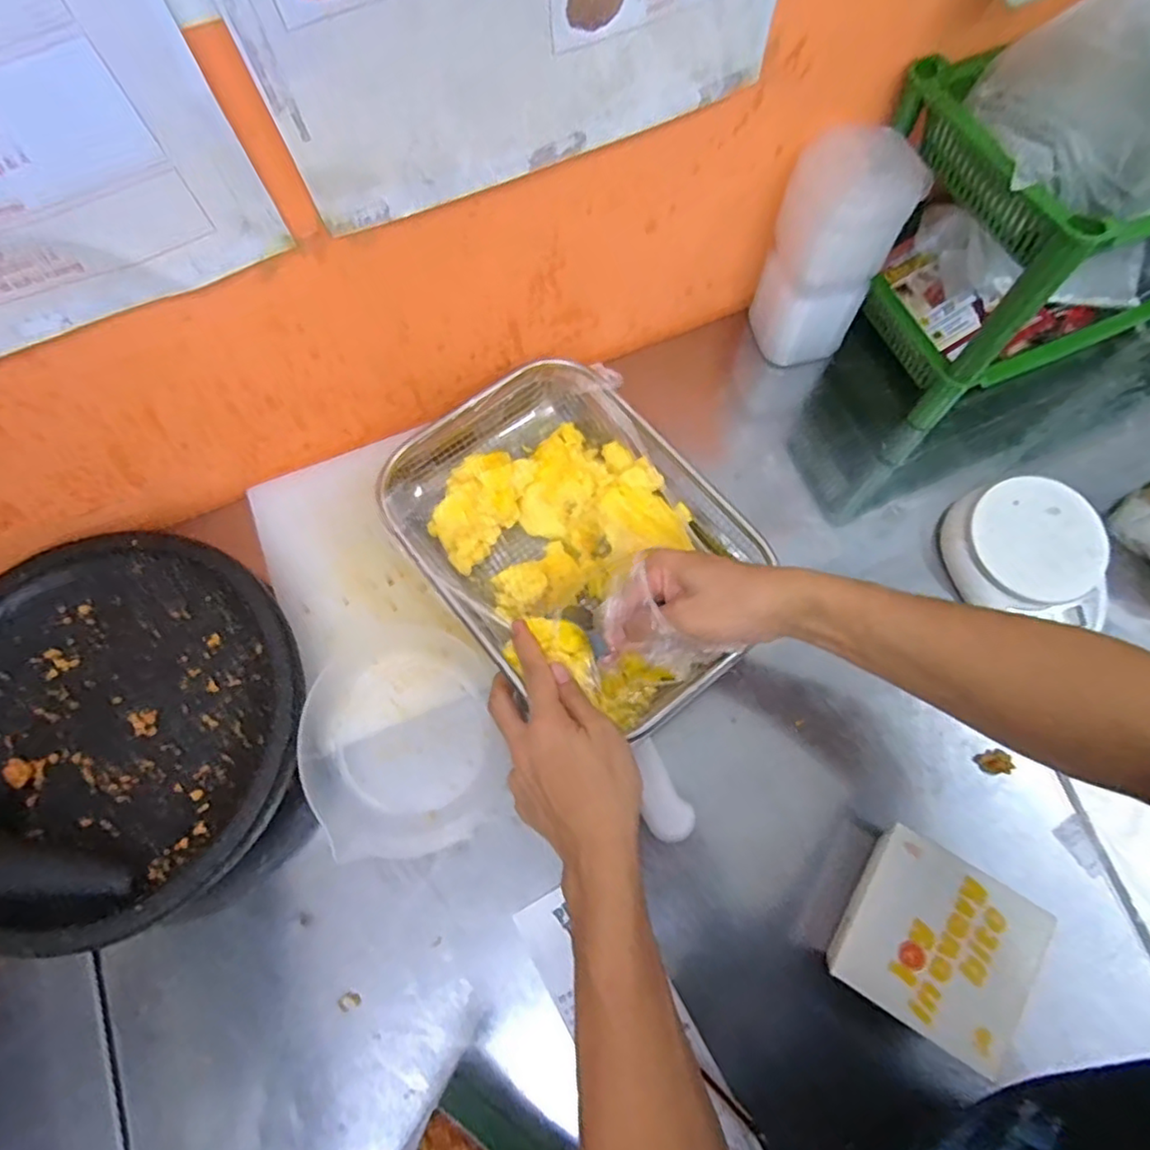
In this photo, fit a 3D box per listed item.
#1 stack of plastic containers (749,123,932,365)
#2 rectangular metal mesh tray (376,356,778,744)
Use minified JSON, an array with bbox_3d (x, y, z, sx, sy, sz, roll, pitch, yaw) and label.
[{"bbox_3d":[0.217,-0.275,0.552,0.088,0.185,0.066,-6,71,-1],"label":"stack of plastic containers"},{"bbox_3d":[-0.001,-0.030,0.508,0.215,0.073,0.295,-39,75,-12],"label":"rectangular metal mesh tray"}]

